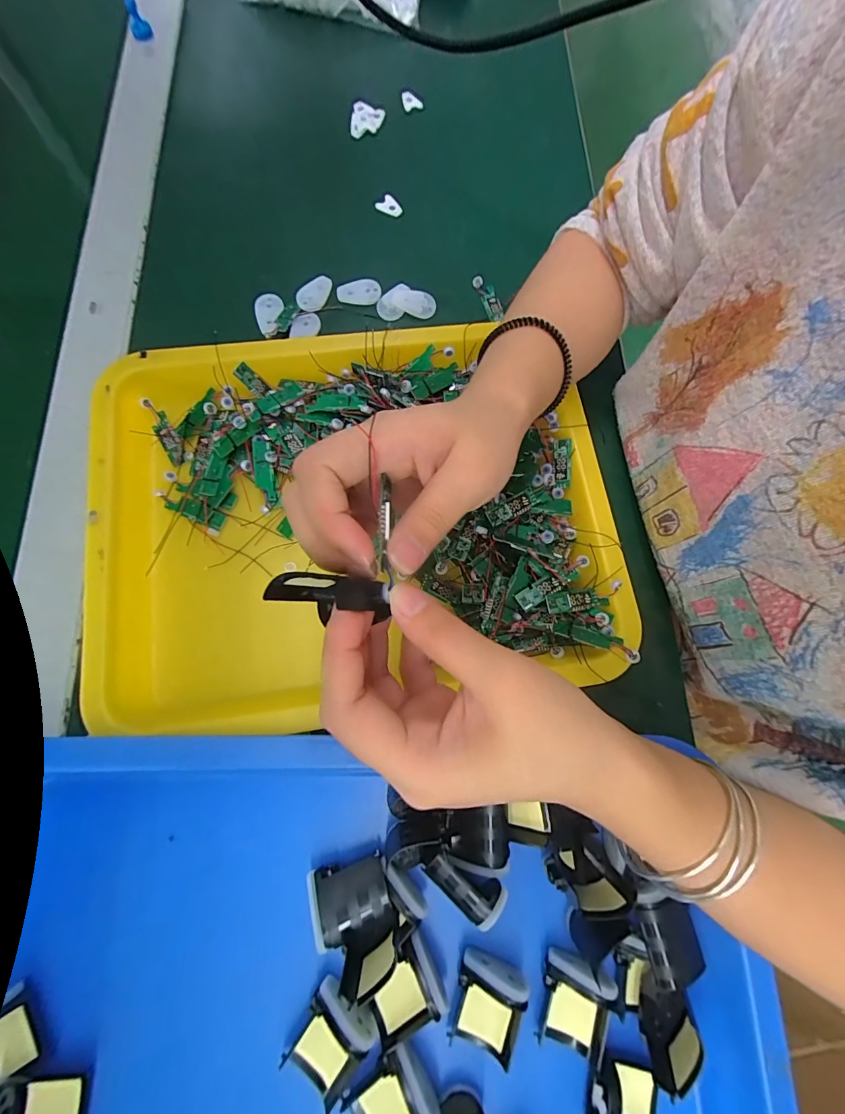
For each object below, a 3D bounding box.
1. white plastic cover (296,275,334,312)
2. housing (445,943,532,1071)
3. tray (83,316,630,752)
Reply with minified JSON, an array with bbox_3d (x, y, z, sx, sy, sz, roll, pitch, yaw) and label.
[{"bbox_3d":[-0.088,-0.218,0.341,0.021,0.005,0.035,24,75,5],"label":"white plastic cover"},{"bbox_3d":[0.036,0.239,0.217,0.036,0.020,0.040,15,75,2],"label":"housing"},{"bbox_3d":[-0.046,-0.033,0.278,0.327,0.035,0.253,-8,75,-4],"label":"tray"}]

